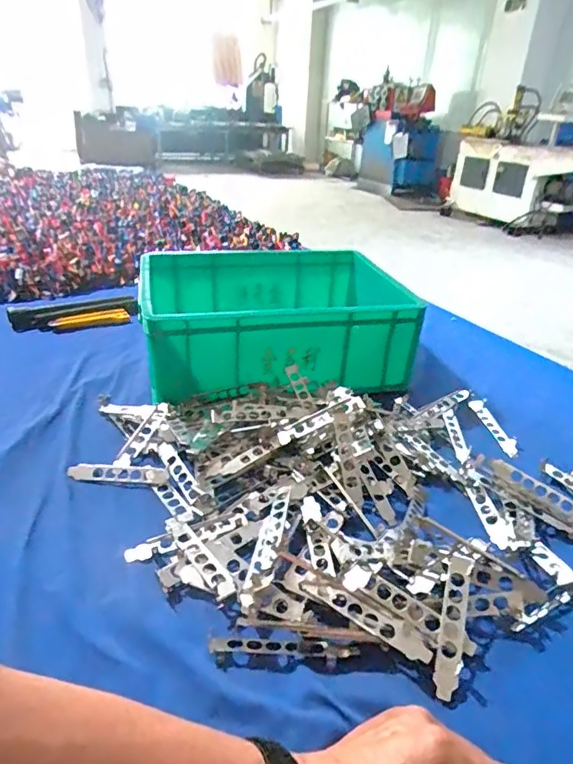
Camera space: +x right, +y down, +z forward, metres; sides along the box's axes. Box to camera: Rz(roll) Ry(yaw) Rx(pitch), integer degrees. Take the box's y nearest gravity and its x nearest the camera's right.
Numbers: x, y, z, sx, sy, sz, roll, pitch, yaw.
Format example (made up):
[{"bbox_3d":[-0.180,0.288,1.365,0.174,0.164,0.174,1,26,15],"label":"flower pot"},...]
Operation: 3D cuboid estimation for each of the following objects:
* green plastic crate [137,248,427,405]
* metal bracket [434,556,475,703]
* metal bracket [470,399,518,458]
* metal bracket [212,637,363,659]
[{"bbox_3d":[-0.014,-0.110,0.851,0.430,0.136,0.329,-6,31,-14],"label":"green plastic crate"},{"bbox_3d":[0.140,0.200,0.423,0.019,0.006,0.122,16,45,15],"label":"metal bracket"},{"bbox_3d":[0.294,0.063,0.717,0.024,0.013,0.128,-1,30,-6],"label":"metal bracket"},{"bbox_3d":[-0.002,0.217,0.413,0.119,0.006,0.015,2,30,-1],"label":"metal bracket"}]

